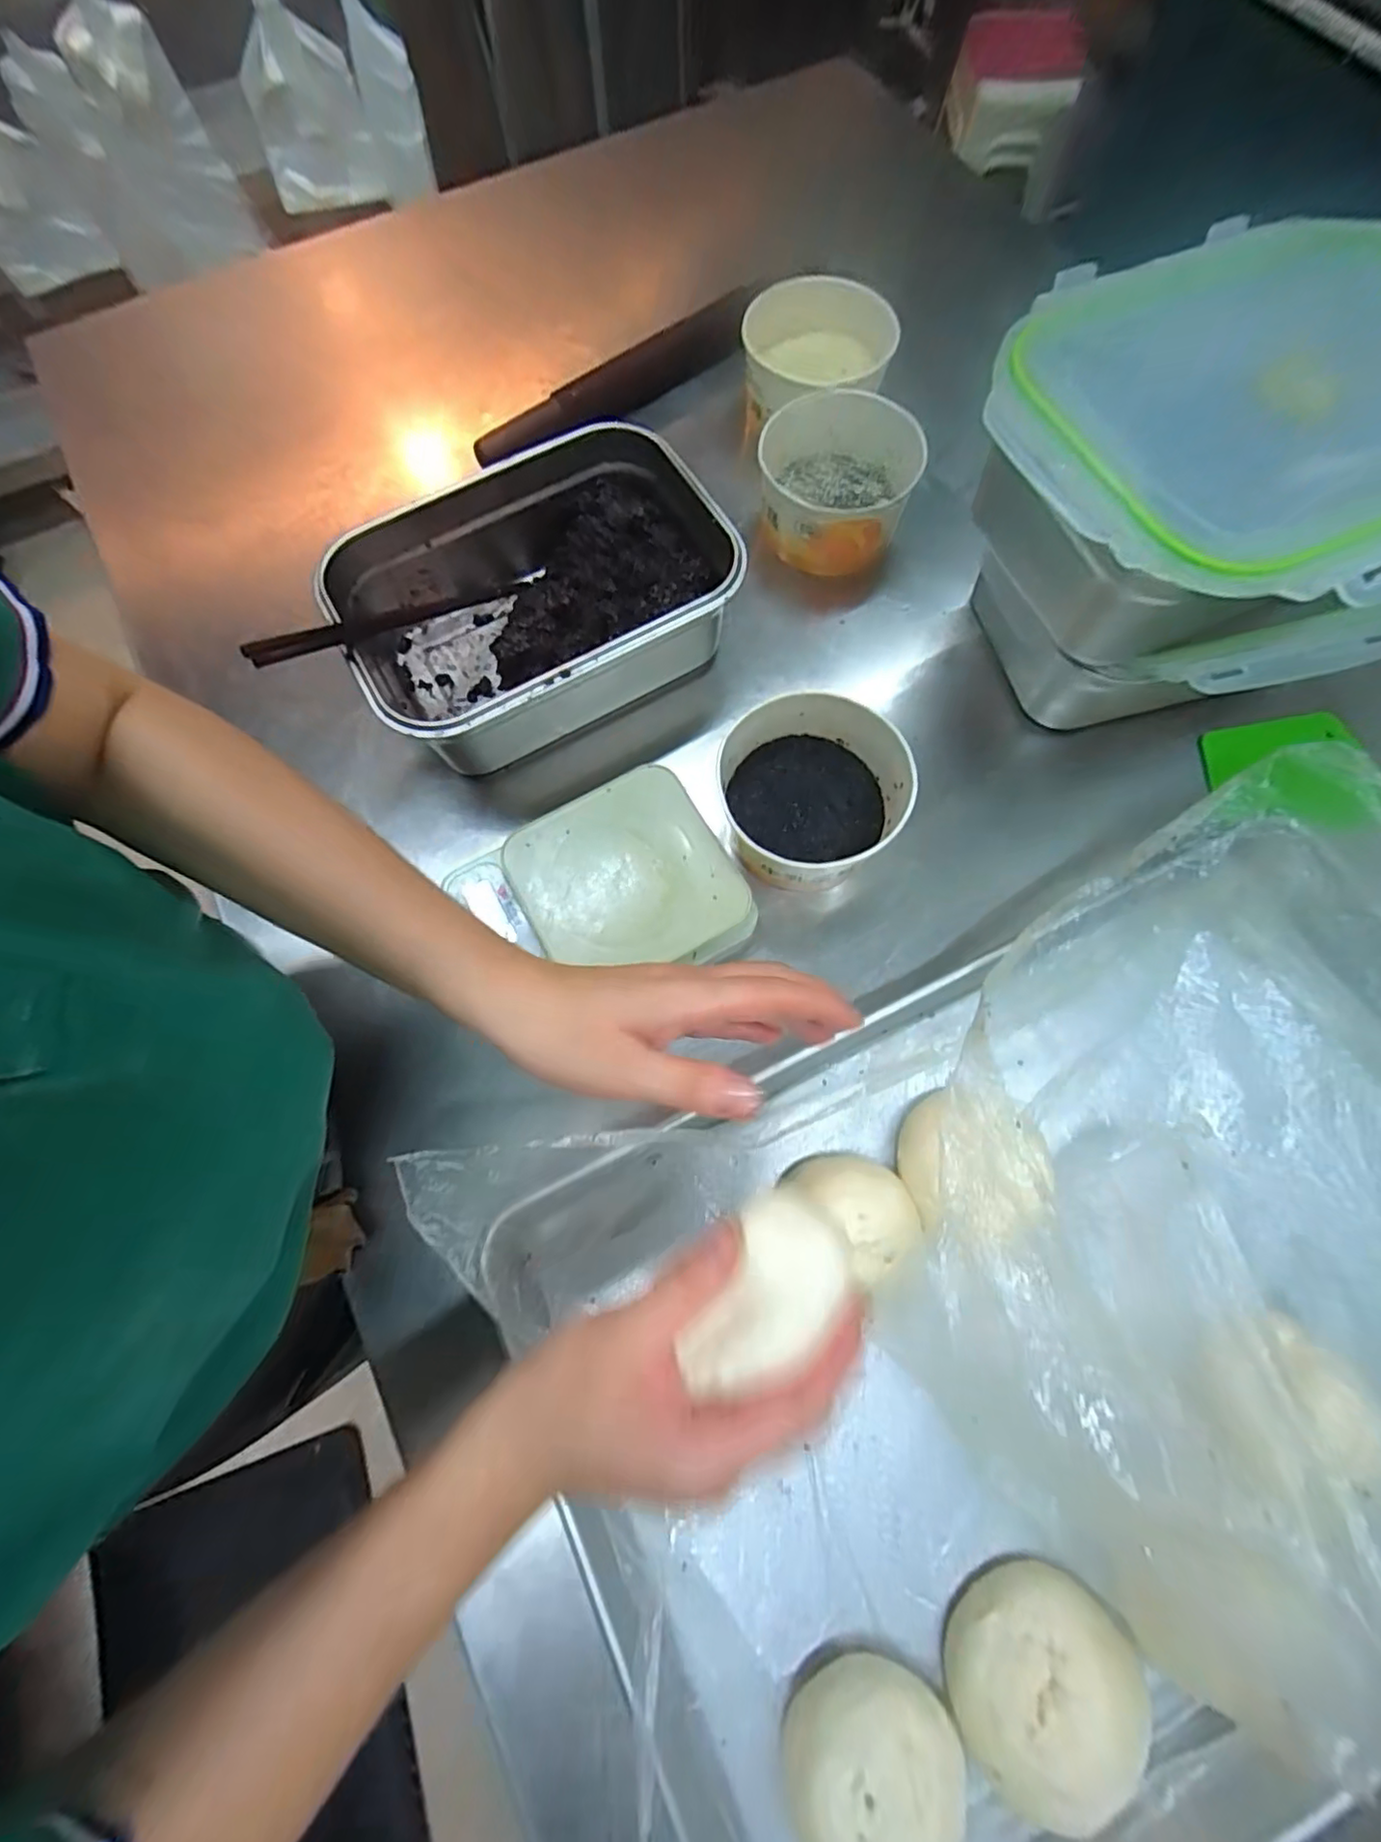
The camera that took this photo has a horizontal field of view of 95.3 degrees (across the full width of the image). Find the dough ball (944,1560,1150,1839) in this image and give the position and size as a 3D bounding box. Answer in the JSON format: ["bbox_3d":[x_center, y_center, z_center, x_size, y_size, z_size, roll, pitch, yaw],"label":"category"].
[{"bbox_3d":[0.175,0.383,0.310,0.083,0.034,0.087,0,73,1],"label":"dough ball"}]

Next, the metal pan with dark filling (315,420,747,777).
[{"bbox_3d":[-0.113,-0.244,0.486,0.272,0.094,0.201,-29,75,-7],"label":"metal pan with dark filling"}]

